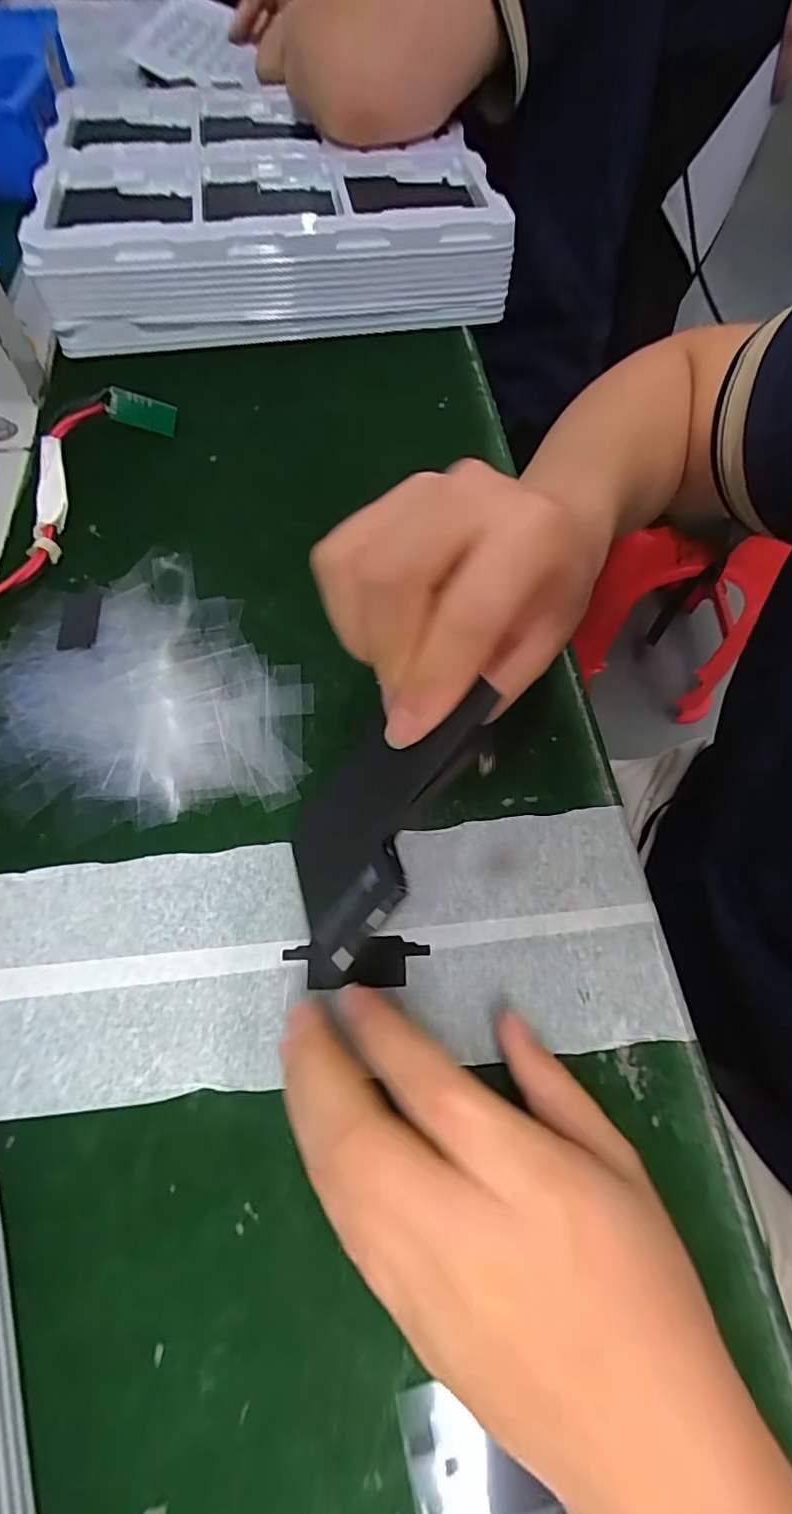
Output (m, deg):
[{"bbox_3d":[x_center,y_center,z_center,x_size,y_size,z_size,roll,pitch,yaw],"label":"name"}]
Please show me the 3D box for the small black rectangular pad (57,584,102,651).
[{"bbox_3d":[-0.161,-0.073,0.287,0.018,0.004,0.041,-6,64,-4],"label":"small black rectangular pad"}]

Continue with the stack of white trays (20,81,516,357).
[{"bbox_3d":[-0.096,-0.430,0.444,0.319,0.081,0.276,-5,64,-4],"label":"stack of white trays"}]

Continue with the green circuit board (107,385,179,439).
[{"bbox_3d":[-0.155,-0.211,0.345,0.039,0.019,0.004,2,60,-30],"label":"green circuit board"}]

